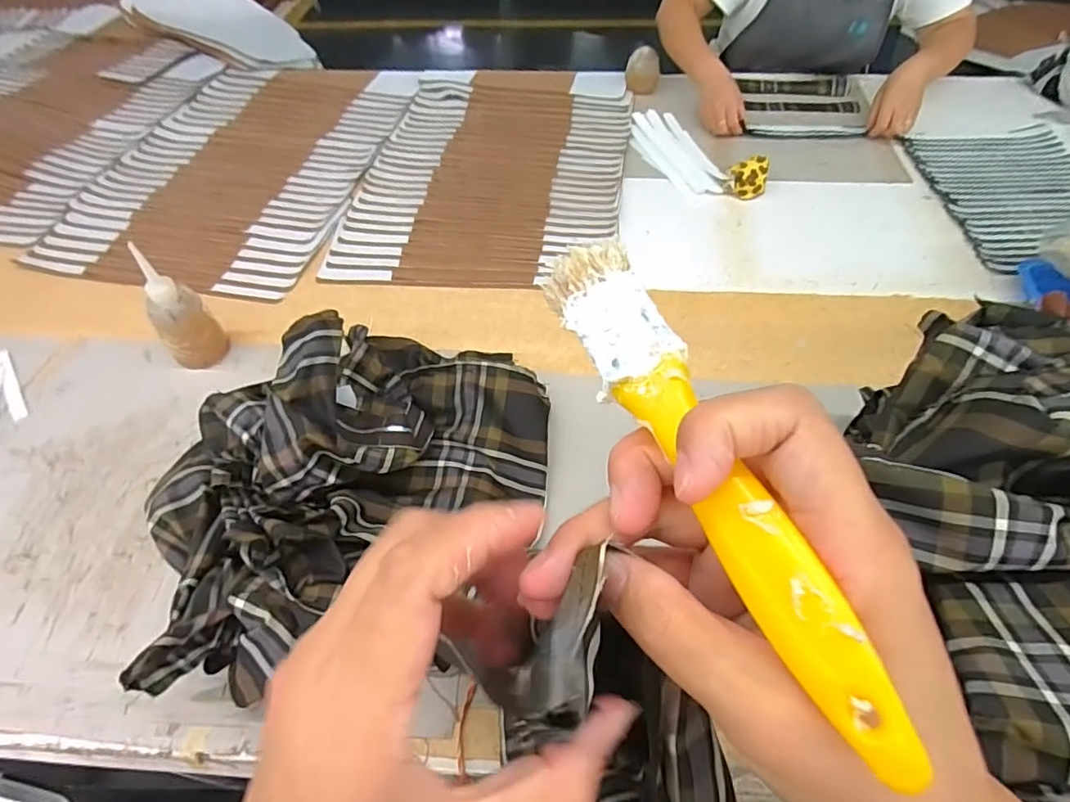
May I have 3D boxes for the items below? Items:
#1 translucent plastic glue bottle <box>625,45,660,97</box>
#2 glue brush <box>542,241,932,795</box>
[{"bbox_3d":[0.211,-0.642,1.104,0.066,0.066,0.053,6,53,5],"label":"translucent plastic glue bottle"},{"bbox_3d":[0.045,0.015,0.152,0.023,0.015,0.153,-20,63,-14],"label":"glue brush"}]

